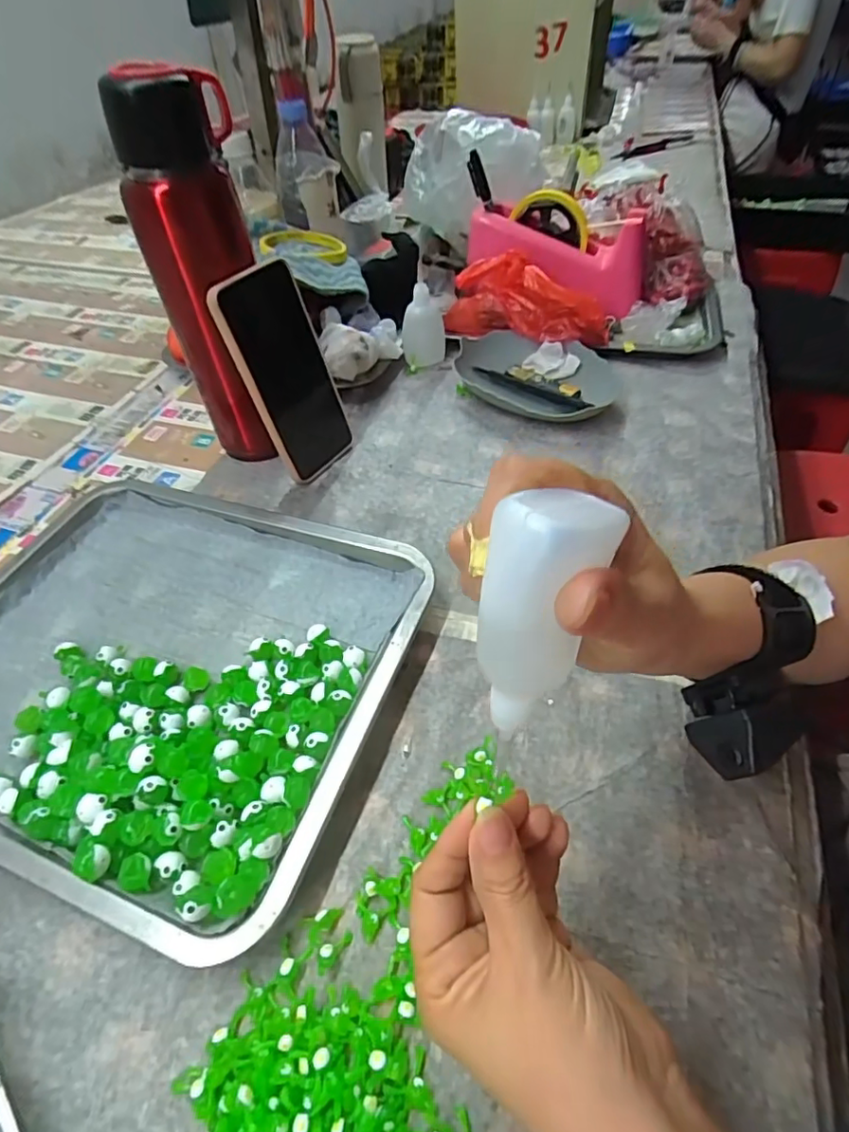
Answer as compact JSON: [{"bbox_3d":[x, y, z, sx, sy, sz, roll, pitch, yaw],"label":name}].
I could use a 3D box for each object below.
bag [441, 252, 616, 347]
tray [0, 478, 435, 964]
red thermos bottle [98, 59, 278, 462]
[{"bbox_3d":[0.105,-0.273,0.575,0.168,0.073,0.048,19,53,19],"label":"bag"},{"bbox_3d":[-0.188,0.053,0.366,0.337,0.027,0.256,14,51,16],"label":"tray"},{"bbox_3d":[-0.167,-0.210,0.438,0.066,0.267,0.066,10,50,12],"label":"red thermos bottle"}]

